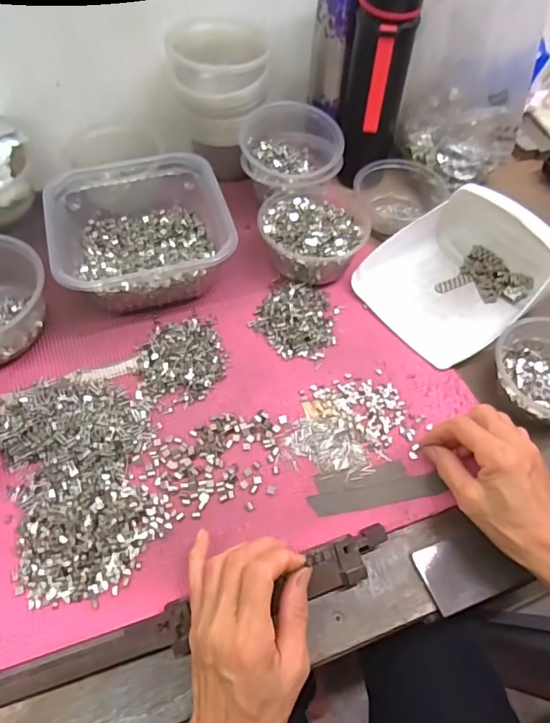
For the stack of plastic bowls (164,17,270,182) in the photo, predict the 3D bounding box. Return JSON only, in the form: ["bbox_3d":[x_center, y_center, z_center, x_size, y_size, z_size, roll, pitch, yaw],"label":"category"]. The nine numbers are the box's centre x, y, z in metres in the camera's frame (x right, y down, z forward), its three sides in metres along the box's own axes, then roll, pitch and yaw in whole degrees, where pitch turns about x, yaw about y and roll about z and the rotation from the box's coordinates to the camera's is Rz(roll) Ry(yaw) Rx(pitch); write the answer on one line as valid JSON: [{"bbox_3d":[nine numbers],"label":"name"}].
[{"bbox_3d":[-0.058,-0.294,0.579,0.101,0.160,0.098,26,59,15],"label":"stack of plastic bowls"}]

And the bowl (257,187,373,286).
[{"bbox_3d":[0.041,-0.143,0.549,0.112,0.058,0.121,1,56,-1],"label":"bowl"}]

